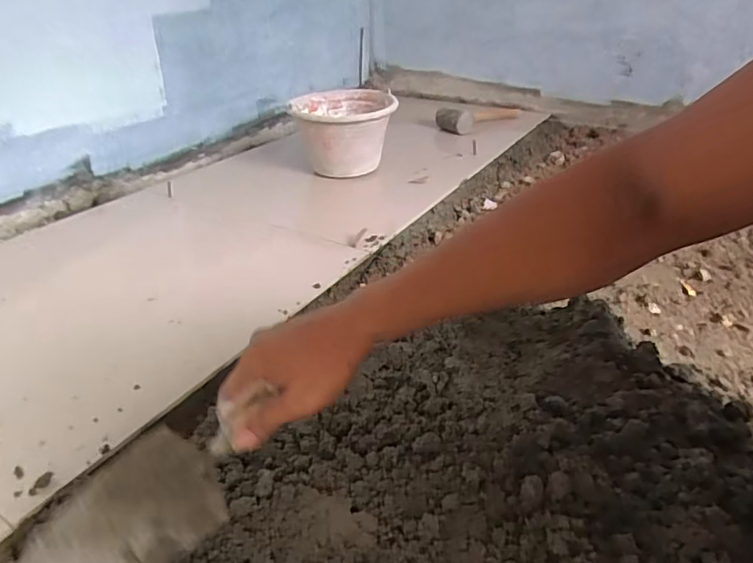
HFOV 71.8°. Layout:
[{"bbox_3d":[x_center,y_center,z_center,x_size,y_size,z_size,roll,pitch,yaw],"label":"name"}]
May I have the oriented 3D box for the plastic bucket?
[{"bbox_3d":[-0.079,-0.342,1.228,0.238,0.154,0.264,3,32,6],"label":"plastic bucket"}]

